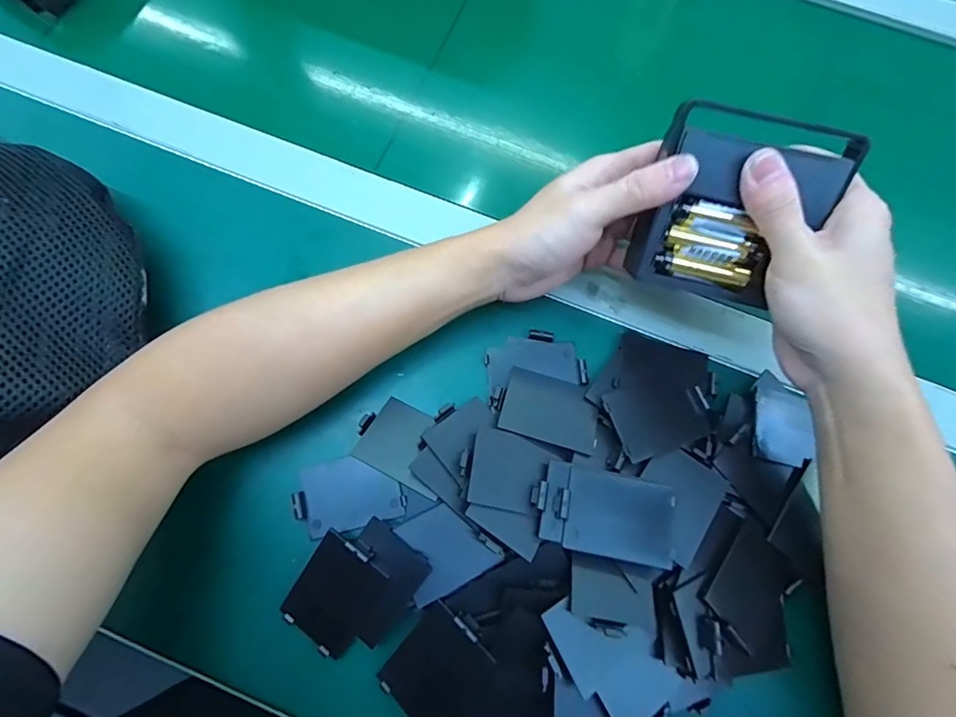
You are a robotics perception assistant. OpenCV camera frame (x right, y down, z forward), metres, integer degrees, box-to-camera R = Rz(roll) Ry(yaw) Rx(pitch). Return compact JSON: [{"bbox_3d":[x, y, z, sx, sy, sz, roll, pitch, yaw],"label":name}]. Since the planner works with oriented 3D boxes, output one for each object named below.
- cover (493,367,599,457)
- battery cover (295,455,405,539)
[{"bbox_3d":[0.044,0.032,0.294,0.065,0.004,0.045,16,60,1],"label":"cover"},{"bbox_3d":[-0.081,0.084,0.287,0.063,0.007,0.043,-14,77,-4],"label":"battery cover"}]

